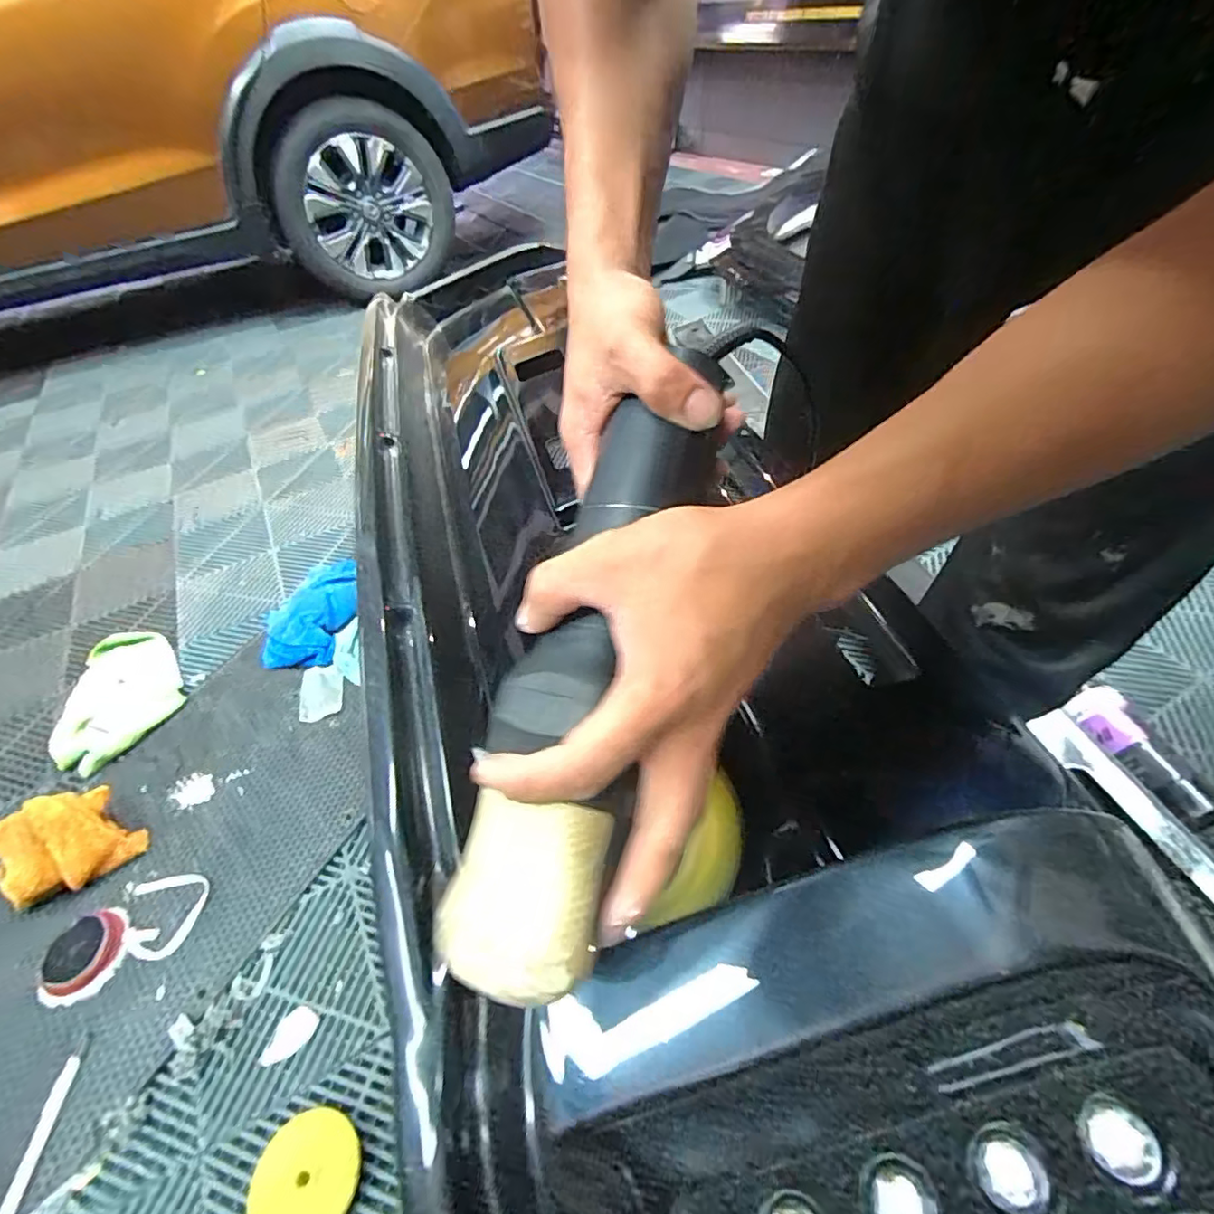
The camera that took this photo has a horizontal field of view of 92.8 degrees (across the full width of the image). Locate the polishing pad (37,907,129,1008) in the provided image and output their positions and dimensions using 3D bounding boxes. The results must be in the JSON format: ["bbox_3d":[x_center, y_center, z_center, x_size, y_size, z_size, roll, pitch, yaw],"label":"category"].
[{"bbox_3d":[-0.633,0.420,0.700,0.084,0.025,0.092,-18,48,-10],"label":"polishing pad"}]

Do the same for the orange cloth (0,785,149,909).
[{"bbox_3d":[-0.724,0.319,0.775,0.127,0.096,0.138,26,55,27],"label":"orange cloth"}]

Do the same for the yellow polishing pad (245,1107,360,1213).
[{"bbox_3d":[-0.289,0.552,0.558,0.095,0.032,0.099,-1,47,6],"label":"yellow polishing pad"}]

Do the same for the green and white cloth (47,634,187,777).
[{"bbox_3d":[-0.833,0.140,0.984,0.172,0.034,0.278,-31,51,-21],"label":"green and white cloth"}]

